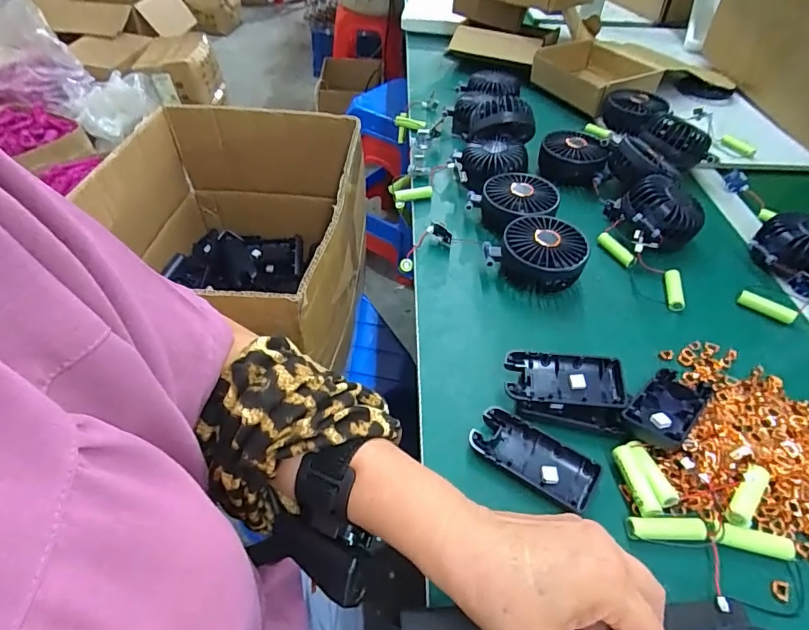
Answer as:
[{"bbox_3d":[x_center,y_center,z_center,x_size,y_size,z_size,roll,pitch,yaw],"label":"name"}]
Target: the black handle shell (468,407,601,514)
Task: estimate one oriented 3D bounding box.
[{"bbox_3d":[0.098,0.108,0.359,0.092,0.014,0.044,26,53,22],"label":"black handle shell"}]

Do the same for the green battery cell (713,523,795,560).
[{"bbox_3d":[0.237,0.154,0.320,0.052,0.011,0.014,9,48,8],"label":"green battery cell"}]

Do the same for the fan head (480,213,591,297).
[{"bbox_3d":[0.141,-0.067,0.500,0.099,0.048,0.080,23,51,19],"label":"fan head"}]

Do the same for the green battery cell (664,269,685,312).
[{"bbox_3d":[0.280,-0.026,0.488,0.017,0.015,0.055,8,48,7],"label":"green battery cell"}]

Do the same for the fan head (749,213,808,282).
[{"bbox_3d":[0.428,-0.072,0.509,0.081,0.043,0.083,0,47,0],"label":"fan head"}]

